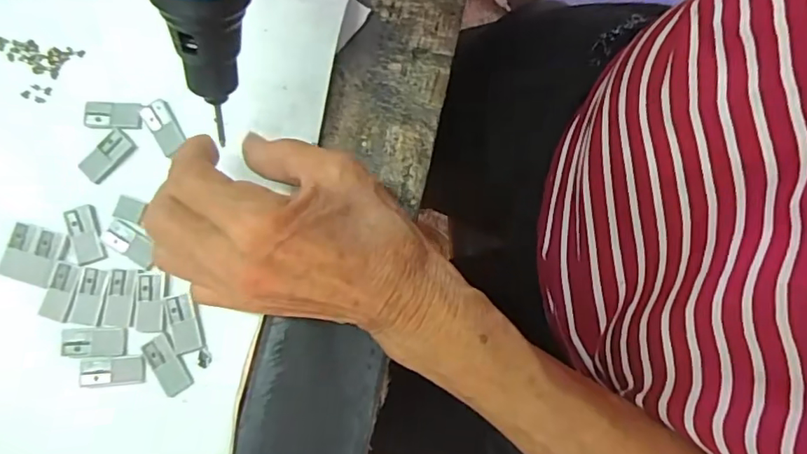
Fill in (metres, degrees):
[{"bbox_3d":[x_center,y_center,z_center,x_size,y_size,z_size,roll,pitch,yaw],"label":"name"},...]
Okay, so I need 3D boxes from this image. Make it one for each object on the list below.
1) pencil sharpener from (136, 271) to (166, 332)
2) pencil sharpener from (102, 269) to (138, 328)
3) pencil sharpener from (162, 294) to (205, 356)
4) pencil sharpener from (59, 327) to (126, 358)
[{"bbox_3d":[-0.120,0.035,0.257,0.014,0.004,0.029,-3,80,-2],"label":"pencil sharpener"},{"bbox_3d":[-0.135,0.034,0.258,0.014,0.004,0.027,5,80,-1],"label":"pencil sharpener"},{"bbox_3d":[-0.104,0.045,0.255,0.014,0.004,0.027,-16,81,-4],"label":"pencil sharpener"},{"bbox_3d":[-0.146,0.054,0.254,0.029,0.004,0.014,-2,80,-2],"label":"pencil sharpener"}]

